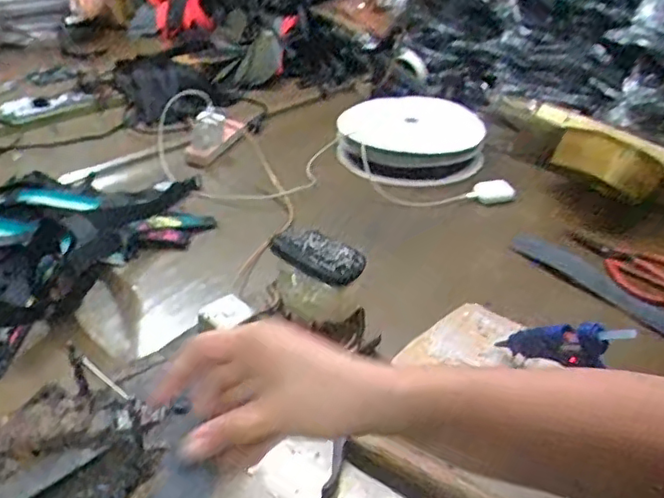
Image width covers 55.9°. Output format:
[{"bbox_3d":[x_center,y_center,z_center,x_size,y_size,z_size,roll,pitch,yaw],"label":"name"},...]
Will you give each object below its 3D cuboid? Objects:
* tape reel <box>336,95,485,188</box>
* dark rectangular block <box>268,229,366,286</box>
[{"bbox_3d":[0.136,-0.184,1.083,0.251,0.080,0.215,3,33,5],"label":"tape reel"},{"bbox_3d":[-0.014,0.006,0.633,0.100,0.025,0.043,25,40,33],"label":"dark rectangular block"}]

